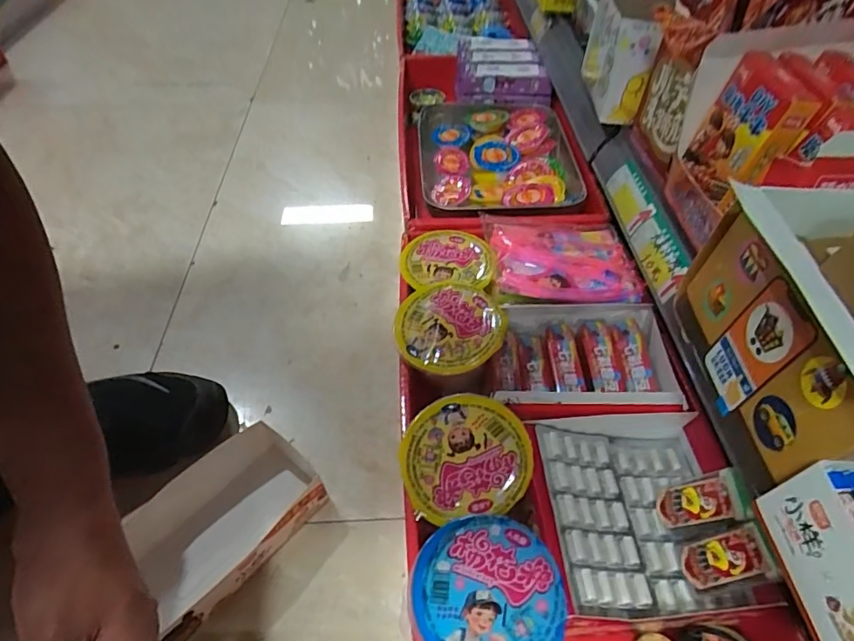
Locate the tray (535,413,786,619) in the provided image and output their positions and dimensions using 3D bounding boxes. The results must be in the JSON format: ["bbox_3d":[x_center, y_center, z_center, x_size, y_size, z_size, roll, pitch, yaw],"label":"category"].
[{"bbox_3d":[0.145,0.132,0.365,0.122,0.040,0.139,-4,49,-3],"label":"tray"}]

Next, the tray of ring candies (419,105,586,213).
[{"bbox_3d":[0.094,-0.216,0.689,0.200,0.040,0.266,-1,49,0],"label":"tray of ring candies"}]

